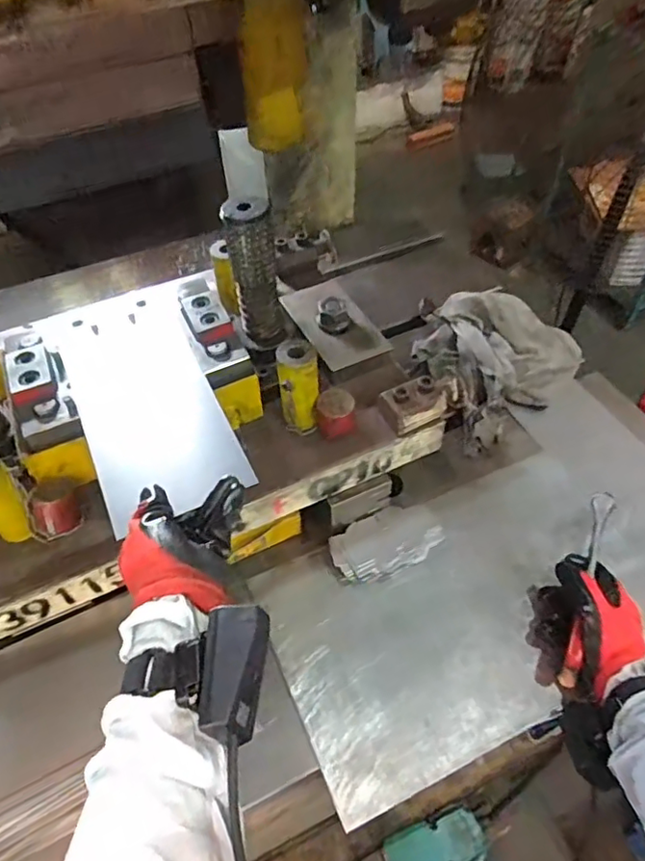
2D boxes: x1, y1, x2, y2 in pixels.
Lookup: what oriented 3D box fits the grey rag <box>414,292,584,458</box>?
[{"bbox_3d":[0.226,-0.113,0.828,0.249,0.076,0.222,-33,56,-22],"label":"grey rag"}]

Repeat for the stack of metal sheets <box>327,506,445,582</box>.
[{"bbox_3d":[0.074,0.129,0.659,0.124,0.029,0.068,-19,52,-13],"label":"stack of metal sheets"}]

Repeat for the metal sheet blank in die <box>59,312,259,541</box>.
[{"bbox_3d":[-0.163,-0.022,0.545,0.121,0.009,0.245,-22,53,-13],"label":"metal sheet blank in die"}]

